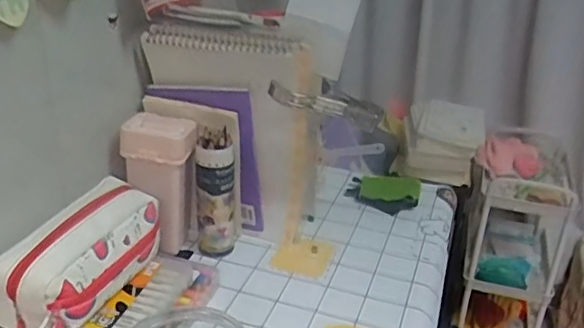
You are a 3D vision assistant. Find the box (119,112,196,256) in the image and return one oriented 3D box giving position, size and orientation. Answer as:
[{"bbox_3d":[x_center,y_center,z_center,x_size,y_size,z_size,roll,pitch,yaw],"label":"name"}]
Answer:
[{"bbox_3d":[-0.163,0.025,0.764,0.081,0.169,0.076,12,28,14],"label":"box"}]

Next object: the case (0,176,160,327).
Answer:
[{"bbox_3d":[-0.218,0.099,0.599,0.094,0.101,0.216,20,43,28],"label":"case"}]

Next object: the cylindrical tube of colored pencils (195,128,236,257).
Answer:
[{"bbox_3d":[-0.097,0.041,0.767,0.051,0.164,0.047,-1,28,-11],"label":"cylindrical tube of colored pencils"}]

